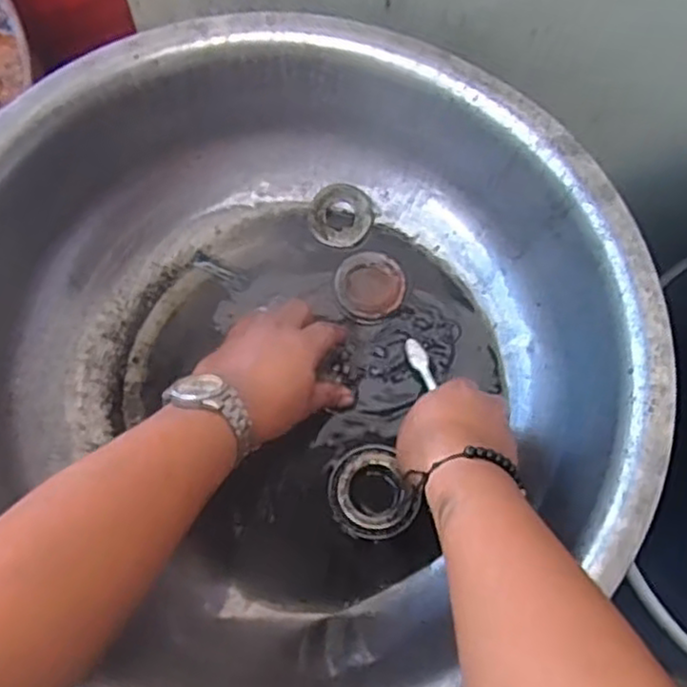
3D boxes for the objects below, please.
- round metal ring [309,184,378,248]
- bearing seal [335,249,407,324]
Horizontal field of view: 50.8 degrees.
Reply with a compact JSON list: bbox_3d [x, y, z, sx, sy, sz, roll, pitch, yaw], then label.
[{"bbox_3d":[-0.003,-0.113,0.641,0.056,0.011,0.056,1,69,-2],"label":"round metal ring"},{"bbox_3d":[0.024,-0.051,0.628,0.060,0.013,0.062,1,69,-2],"label":"bearing seal"}]

